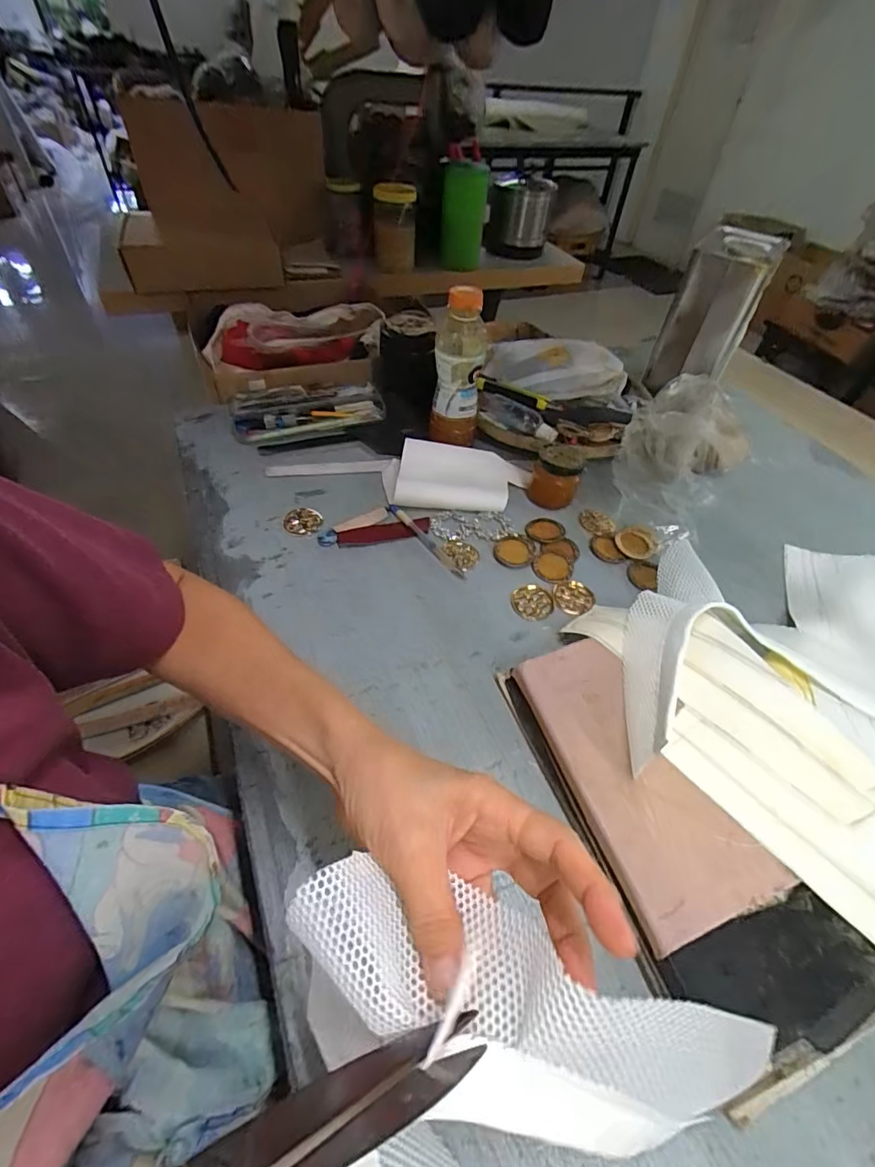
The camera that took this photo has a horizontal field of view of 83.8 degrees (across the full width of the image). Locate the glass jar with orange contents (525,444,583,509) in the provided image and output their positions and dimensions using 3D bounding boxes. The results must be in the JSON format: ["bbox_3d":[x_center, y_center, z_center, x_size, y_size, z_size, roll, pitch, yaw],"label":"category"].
[{"bbox_3d":[0.150,-0.135,0.625,0.057,0.075,0.051,14,51,7],"label":"glass jar with orange contents"}]

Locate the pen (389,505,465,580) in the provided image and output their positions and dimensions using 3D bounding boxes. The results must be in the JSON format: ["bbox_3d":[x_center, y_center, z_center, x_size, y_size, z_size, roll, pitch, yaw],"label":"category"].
[{"bbox_3d":[-0.014,-0.052,0.586,0.011,0.008,0.143,-28,56,-26],"label":"pen"}]

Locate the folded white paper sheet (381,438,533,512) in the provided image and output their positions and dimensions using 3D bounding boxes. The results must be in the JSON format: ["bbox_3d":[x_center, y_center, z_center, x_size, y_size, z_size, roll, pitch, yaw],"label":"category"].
[{"bbox_3d":[0.026,-0.142,0.647,0.192,0.031,0.111,3,50,-2],"label":"folded white paper sheet"}]

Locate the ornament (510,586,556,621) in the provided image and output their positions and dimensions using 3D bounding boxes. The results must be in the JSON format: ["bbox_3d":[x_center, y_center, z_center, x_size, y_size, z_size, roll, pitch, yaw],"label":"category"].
[{"bbox_3d":[0.105,0.021,0.539,0.044,0.004,0.046,2,50,-3],"label":"ornament"}]

